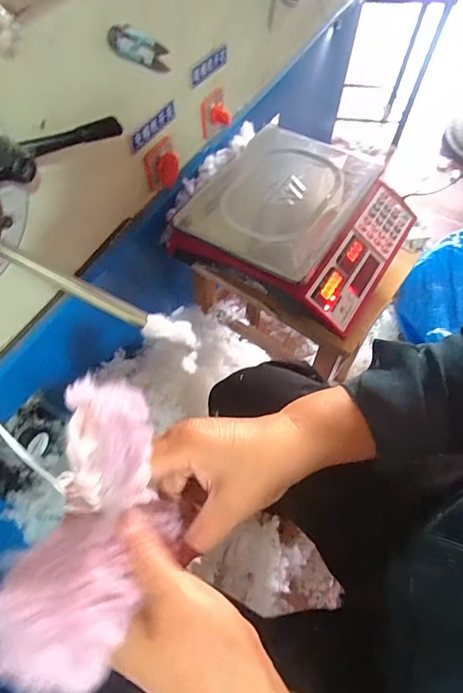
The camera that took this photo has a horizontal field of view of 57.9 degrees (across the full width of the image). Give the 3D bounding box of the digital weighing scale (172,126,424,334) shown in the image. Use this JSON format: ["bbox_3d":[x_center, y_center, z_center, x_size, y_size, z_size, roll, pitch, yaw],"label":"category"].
[{"bbox_3d":[0.108,-0.202,0.680,0.313,0.084,0.316,29,63,16],"label":"digital weighing scale"}]

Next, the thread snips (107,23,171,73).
[{"bbox_3d":[-0.104,-0.345,0.486,0.007,0.031,0.115,27,28,13],"label":"thread snips"}]

